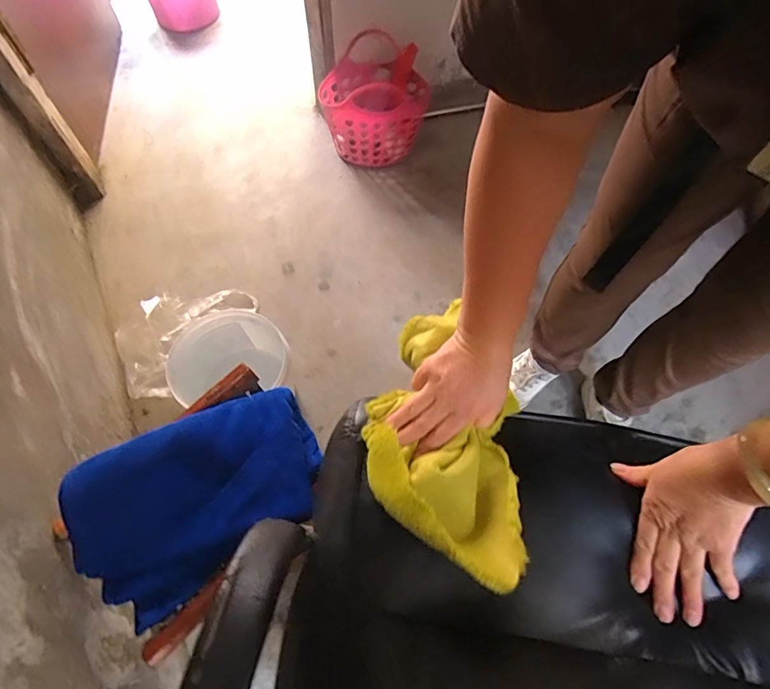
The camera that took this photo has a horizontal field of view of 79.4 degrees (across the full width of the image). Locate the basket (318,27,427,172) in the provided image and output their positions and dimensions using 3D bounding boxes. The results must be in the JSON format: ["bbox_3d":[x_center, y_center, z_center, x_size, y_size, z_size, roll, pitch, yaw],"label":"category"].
[{"bbox_3d":[-0.024,-0.699,1.333,0.297,0.231,0.290,5,62,3],"label":"basket"}]

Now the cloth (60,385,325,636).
[{"bbox_3d":[-0.238,0.192,0.596,0.313,0.071,0.192,-29,66,-15],"label":"cloth"}]

